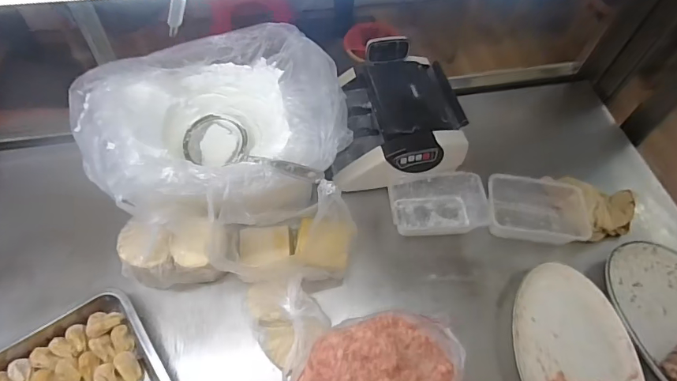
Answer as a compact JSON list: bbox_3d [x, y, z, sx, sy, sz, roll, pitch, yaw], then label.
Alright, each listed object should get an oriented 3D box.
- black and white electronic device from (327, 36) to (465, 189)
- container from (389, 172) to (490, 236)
[{"bbox_3d":[0.102,-0.137,0.802,0.226,0.133,0.239,-5,58,-7],"label":"black and white electronic device"},{"bbox_3d":[0.176,0.028,0.791,0.160,0.060,0.103,-6,59,-8],"label":"container"}]

